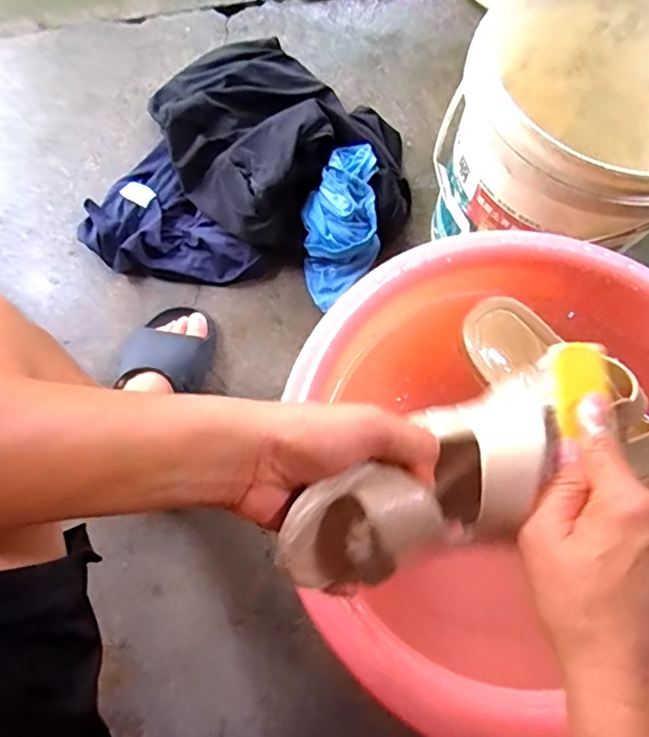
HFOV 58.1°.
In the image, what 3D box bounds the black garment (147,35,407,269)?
[{"bbox_3d":[-0.066,-0.365,0.938,0.454,0.090,0.340,38,78,11],"label":"black garment"}]

